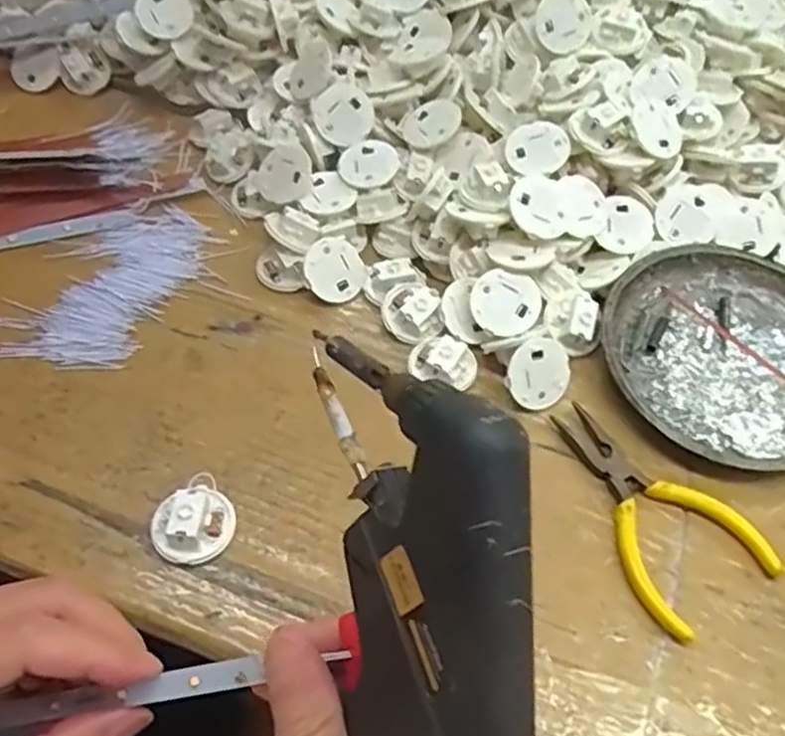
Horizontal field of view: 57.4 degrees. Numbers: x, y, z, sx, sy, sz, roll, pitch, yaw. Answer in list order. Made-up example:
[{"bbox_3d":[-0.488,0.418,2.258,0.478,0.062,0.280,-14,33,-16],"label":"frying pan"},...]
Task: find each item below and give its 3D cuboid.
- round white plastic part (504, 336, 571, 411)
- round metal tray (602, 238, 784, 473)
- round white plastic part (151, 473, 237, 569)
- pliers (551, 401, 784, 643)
[{"bbox_3d":[0.080,0.003,0.392,0.037,0.004,0.040,45,78,-19],"label":"round white plastic part"},{"bbox_3d":[0.193,-0.008,0.408,0.139,0.022,0.140,1,55,-2],"label":"round metal tray"},{"bbox_3d":[-0.095,0.074,0.340,0.038,0.018,0.035,1,55,-2],"label":"round white plastic part"},{"bbox_3d":[0.129,0.066,0.358,0.066,0.014,0.118,-23,60,-17],"label":"pliers"}]

